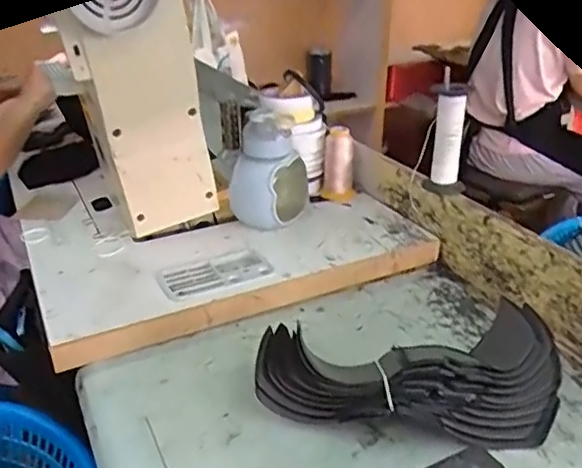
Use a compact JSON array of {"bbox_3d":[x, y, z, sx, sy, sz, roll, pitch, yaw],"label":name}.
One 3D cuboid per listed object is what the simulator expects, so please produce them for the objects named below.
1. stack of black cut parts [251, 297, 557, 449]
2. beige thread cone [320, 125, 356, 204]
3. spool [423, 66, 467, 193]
[{"bbox_3d":[0.128,0.129,0.645,0.308,0.063,0.197,3,28,9],"label":"stack of black cut parts"},{"bbox_3d":[0.078,-0.116,0.987,0.056,0.108,0.044,2,28,6],"label":"beige thread cone"},{"bbox_3d":[0.220,-0.135,0.827,0.053,0.154,0.042,17,33,31],"label":"spool"}]

